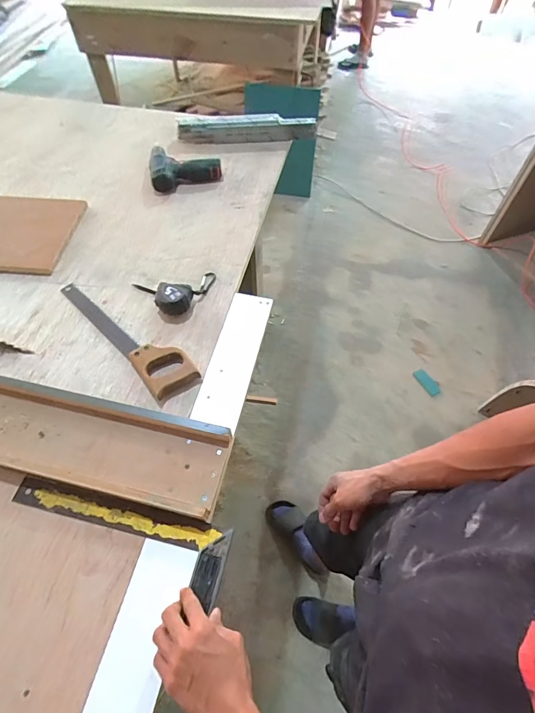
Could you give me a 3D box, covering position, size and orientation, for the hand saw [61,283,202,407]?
[{"bbox_3d":[-0.282,-0.058,0.755,0.090,0.027,0.376,-38,66,-21],"label":"hand saw"}]

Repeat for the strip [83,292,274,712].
[{"bbox_3d":[-0.111,0.173,0.623,0.085,0.010,0.723,12,59,6],"label":"strip"}]

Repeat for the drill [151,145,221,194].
[{"bbox_3d":[-0.234,-0.527,1.041,0.189,0.050,0.155,-19,60,-12],"label":"drill"}]

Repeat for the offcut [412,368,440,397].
[{"bbox_3d":[0.676,0.108,1.607,0.056,0.008,0.131,-25,61,-14],"label":"offcut"}]

